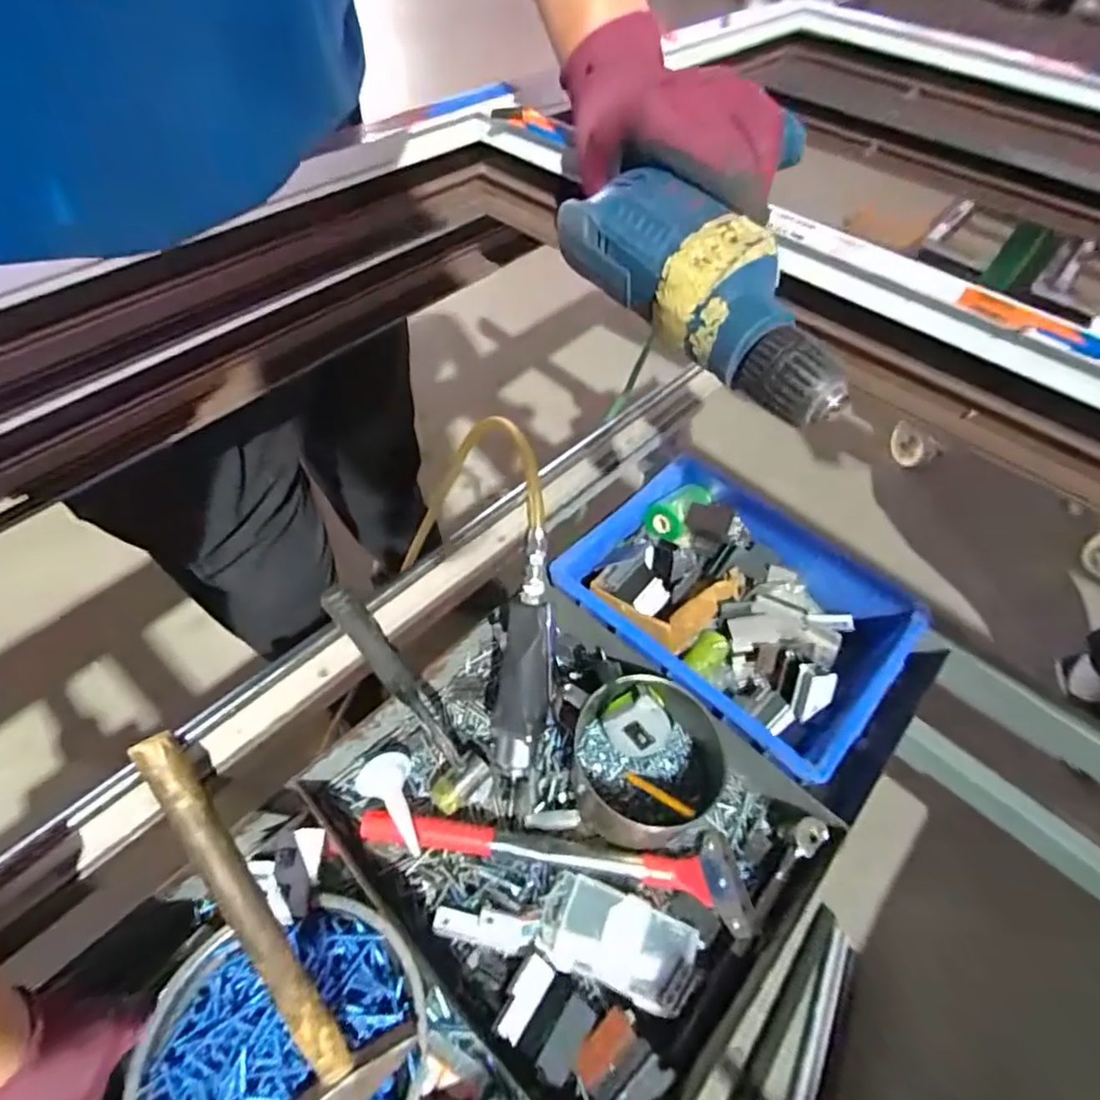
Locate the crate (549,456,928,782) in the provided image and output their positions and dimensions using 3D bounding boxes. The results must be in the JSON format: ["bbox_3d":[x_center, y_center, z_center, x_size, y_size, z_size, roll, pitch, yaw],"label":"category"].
[{"bbox_3d":[0.214,0.064,0.709,0.348,0.090,0.277,38,60,21],"label":"crate"}]

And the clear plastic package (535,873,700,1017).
[{"bbox_3d":[0.061,0.354,0.541,0.138,0.017,0.073,19,55,9],"label":"clear plastic package"}]

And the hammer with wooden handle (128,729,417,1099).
[{"bbox_3d":[-0.206,0.265,0.422,0.091,0.021,0.303,-28,97,-22],"label":"hammer with wooden handle"}]

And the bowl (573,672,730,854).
[{"bbox_3d":[0.094,0.210,0.606,0.132,0.090,0.145,2,54,-3],"label":"bowl"}]

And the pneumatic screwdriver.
[{"bbox_3d":[-0.027,0.130,0.592,0.054,0.040,0.290,5,97,0],"label":"pneumatic screwdriver"}]

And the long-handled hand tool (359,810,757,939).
[{"bbox_3d":[0.003,0.305,0.568,0.369,0.037,0.094,3,54,-2],"label":"long-handled hand tool"}]

